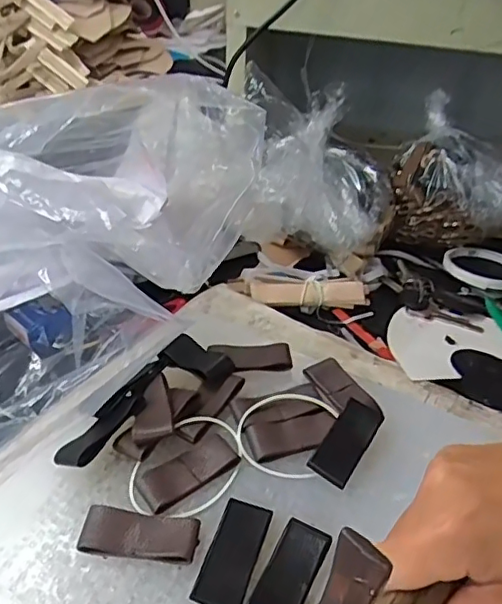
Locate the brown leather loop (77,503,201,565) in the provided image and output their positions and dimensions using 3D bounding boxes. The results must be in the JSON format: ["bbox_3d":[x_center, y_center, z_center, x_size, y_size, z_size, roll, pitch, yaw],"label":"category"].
[{"bbox_3d":[-0.061,0.129,0.319,0.063,0.010,0.028,6,39,4],"label":"brown leather loop"}]

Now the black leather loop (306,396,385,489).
[{"bbox_3d":[0.063,0.090,0.373,0.026,0.012,0.061,24,43,24],"label":"black leather loop"}]

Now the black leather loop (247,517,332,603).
[{"bbox_3d":[0.020,0.145,0.305,0.025,0.006,0.061,20,41,20],"label":"black leather loop"}]

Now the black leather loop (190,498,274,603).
[{"bbox_3d":[-0.009,0.136,0.313,0.026,0.010,0.063,14,40,13],"label":"black leather loop"}]

